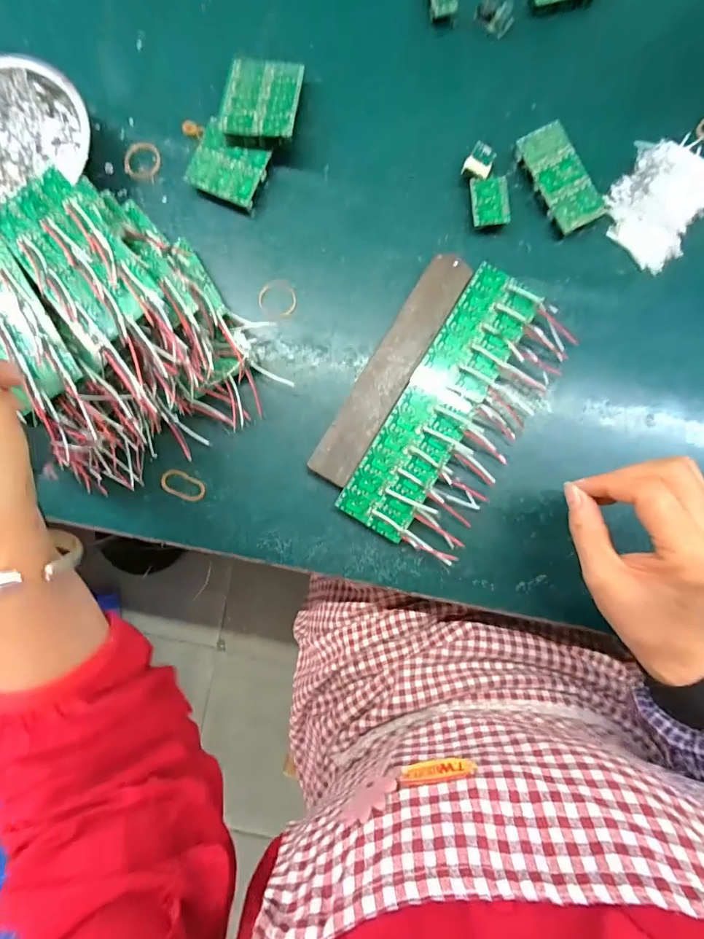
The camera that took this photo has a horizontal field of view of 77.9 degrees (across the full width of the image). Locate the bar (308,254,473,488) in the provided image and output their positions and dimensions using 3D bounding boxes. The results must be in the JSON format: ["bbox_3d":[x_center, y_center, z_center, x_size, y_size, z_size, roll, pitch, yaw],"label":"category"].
[{"bbox_3d":[0.031,-0.079,0.345,0.033,0.014,0.198,31,88,2],"label":"bar"}]

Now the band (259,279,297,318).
[{"bbox_3d":[-0.061,-0.140,0.357,0.030,0.004,0.031,0,88,1],"label":"band"}]

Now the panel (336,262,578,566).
[{"bbox_3d":[0.088,-0.042,0.343,0.099,0.016,0.219,31,88,2],"label":"panel"}]

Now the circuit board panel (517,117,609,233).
[{"bbox_3d":[0.168,-0.235,0.354,0.039,0.014,0.084,-28,87,0],"label":"circuit board panel"}]

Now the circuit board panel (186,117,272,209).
[{"bbox_3d":[-0.099,-0.243,0.354,0.056,0.015,0.051,25,90,-1],"label":"circuit board panel"}]

